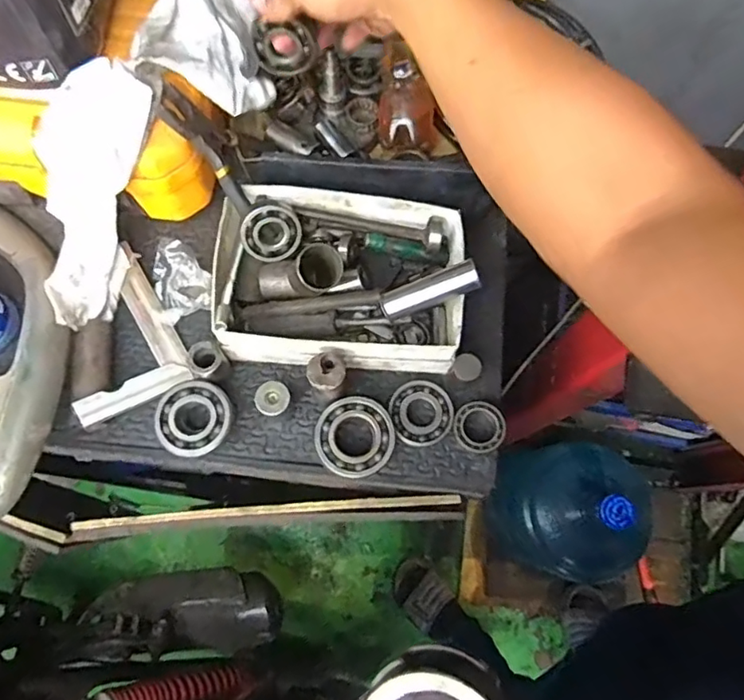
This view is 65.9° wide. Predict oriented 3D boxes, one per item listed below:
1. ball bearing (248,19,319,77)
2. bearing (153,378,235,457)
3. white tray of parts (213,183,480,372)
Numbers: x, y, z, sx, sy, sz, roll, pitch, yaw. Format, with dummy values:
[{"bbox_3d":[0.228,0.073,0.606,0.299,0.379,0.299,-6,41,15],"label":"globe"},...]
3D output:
[{"bbox_3d":[-0.074,-0.252,0.484,0.053,0.047,0.011,2,74,-1],"label":"ball bearing"},{"bbox_3d":[-0.157,0.062,0.513,0.063,0.030,0.063,1,75,-5],"label":"bearing"},{"bbox_3d":[-0.027,-0.064,0.528,0.223,0.070,0.157,3,74,0],"label":"white tray of parts"}]

